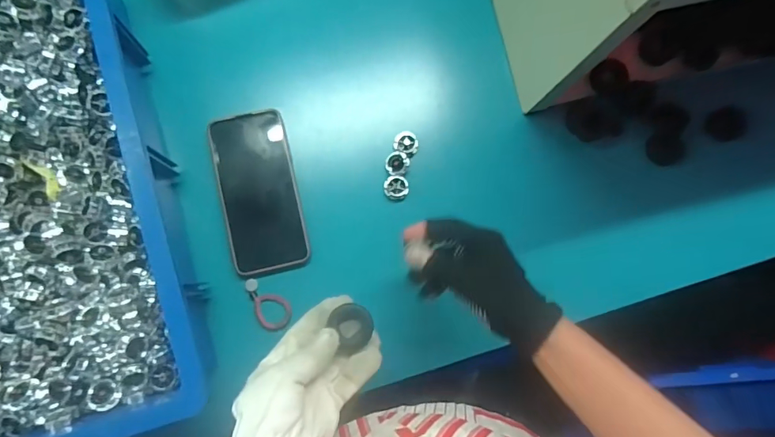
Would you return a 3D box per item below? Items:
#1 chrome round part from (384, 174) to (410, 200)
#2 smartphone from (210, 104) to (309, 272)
[{"bbox_3d":[0.010,-0.033,0.502,0.026,0.011,0.026,1,84,-5],"label":"chrome round part"},{"bbox_3d":[-0.136,-0.030,0.489,0.079,0.011,0.166,-13,85,-6],"label":"smartphone"}]

